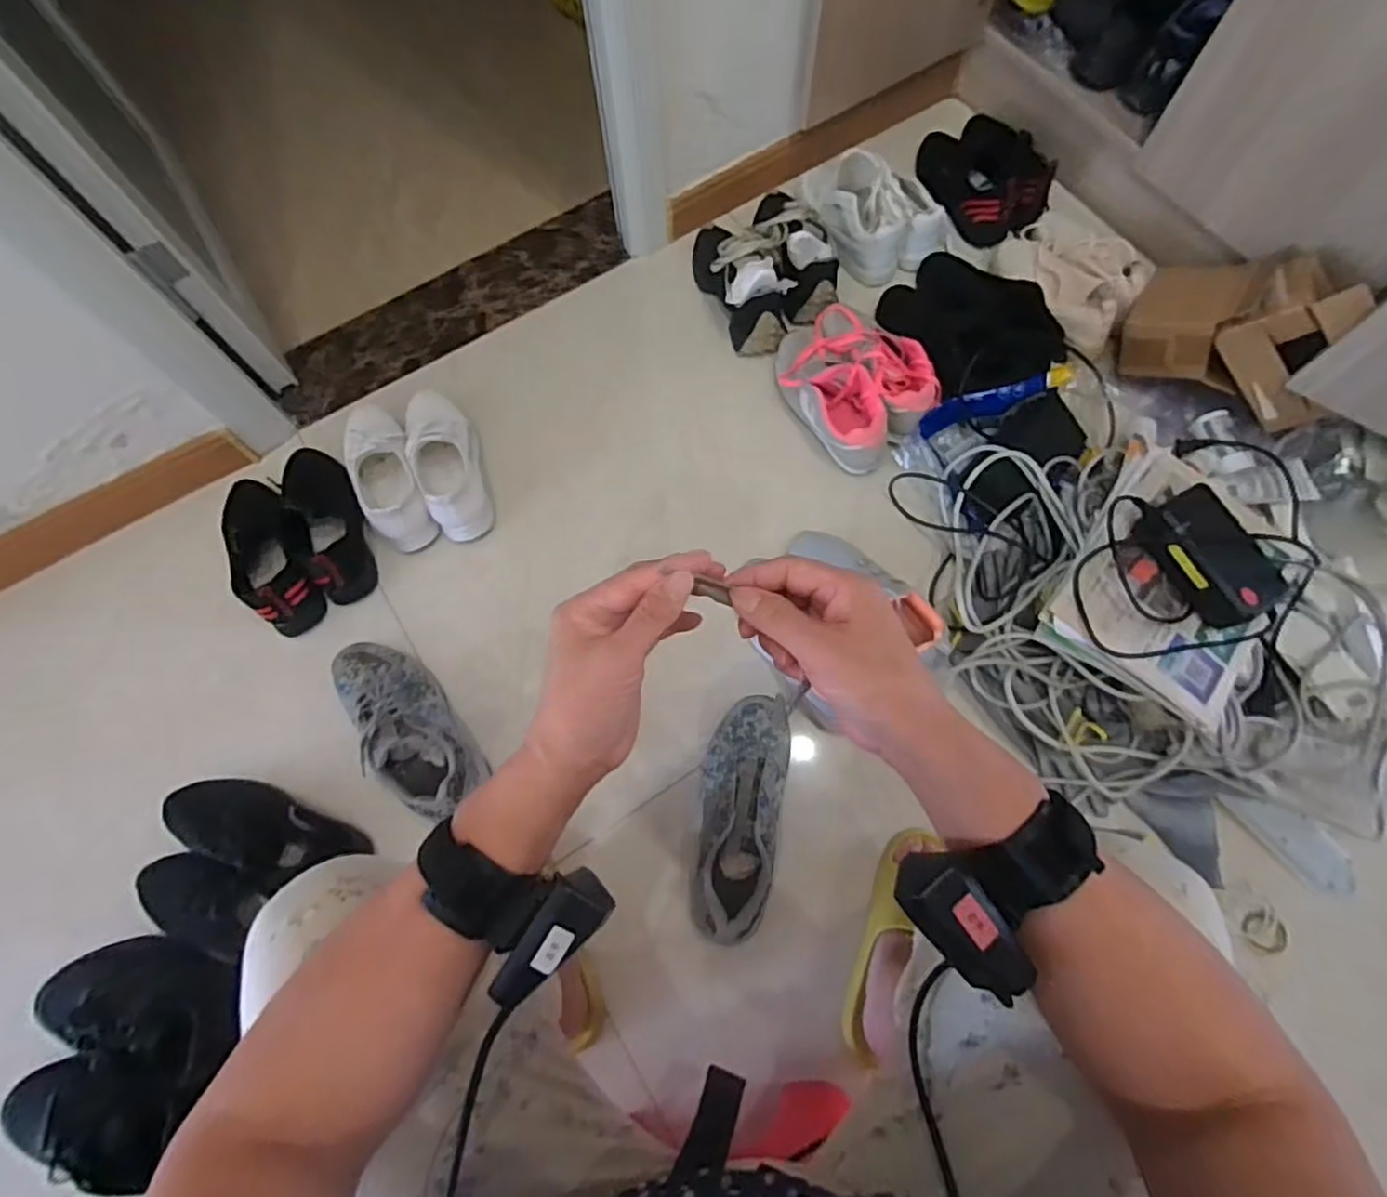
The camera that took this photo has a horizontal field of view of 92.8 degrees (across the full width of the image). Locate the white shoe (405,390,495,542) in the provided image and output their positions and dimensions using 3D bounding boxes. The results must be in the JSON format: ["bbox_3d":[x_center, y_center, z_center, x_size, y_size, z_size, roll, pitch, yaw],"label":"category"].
[{"bbox_3d":[-0.358,-0.209,0.956,0.085,0.093,0.251,-19,71,-5],"label":"white shoe"}]

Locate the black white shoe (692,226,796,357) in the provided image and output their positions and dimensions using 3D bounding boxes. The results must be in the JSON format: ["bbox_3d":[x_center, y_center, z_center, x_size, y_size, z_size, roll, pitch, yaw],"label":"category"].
[{"bbox_3d":[0.084,-0.512,1.058,0.123,0.122,0.248,-19,71,-5],"label":"black white shoe"}]

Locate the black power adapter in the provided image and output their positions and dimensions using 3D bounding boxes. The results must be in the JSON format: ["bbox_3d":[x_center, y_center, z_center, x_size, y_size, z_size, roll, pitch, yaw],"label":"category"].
[{"bbox_3d":[0.588,-0.048,0.750,0.089,0.052,0.154,-26,72,-8],"label":"black power adapter"}]

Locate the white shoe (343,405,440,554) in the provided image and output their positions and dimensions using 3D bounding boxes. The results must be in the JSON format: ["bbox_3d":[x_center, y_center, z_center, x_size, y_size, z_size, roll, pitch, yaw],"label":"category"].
[{"bbox_3d":[-0.447,-0.188,0.956,0.093,0.091,0.251,-29,73,-9],"label":"white shoe"}]

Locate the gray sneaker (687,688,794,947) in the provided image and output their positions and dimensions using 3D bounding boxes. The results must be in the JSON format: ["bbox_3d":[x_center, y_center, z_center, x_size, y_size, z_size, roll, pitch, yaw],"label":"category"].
[{"bbox_3d":[0.057,0.252,0.785,0.100,0.103,0.273,7,71,4],"label":"gray sneaker"}]

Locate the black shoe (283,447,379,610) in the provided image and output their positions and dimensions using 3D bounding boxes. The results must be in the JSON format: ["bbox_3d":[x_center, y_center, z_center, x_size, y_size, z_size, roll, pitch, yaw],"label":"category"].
[{"bbox_3d":[-0.522,-0.127,0.941,0.098,0.085,0.259,-26,72,-8],"label":"black shoe"}]

